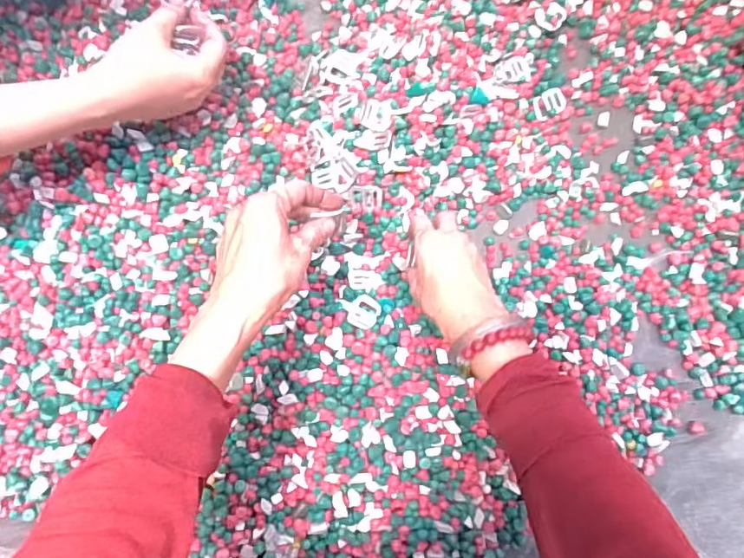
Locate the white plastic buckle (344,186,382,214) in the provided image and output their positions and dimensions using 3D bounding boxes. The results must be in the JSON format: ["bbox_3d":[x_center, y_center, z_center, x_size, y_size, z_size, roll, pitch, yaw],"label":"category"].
[{"bbox_3d":[-0.007,-0.076,0.514,0.033,0.009,0.026,6,83,5],"label":"white plastic buckle"}]

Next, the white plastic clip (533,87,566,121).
[{"bbox_3d":[0.183,-0.180,0.549,0.036,0.004,0.026,-25,82,-4],"label":"white plastic clip"}]

